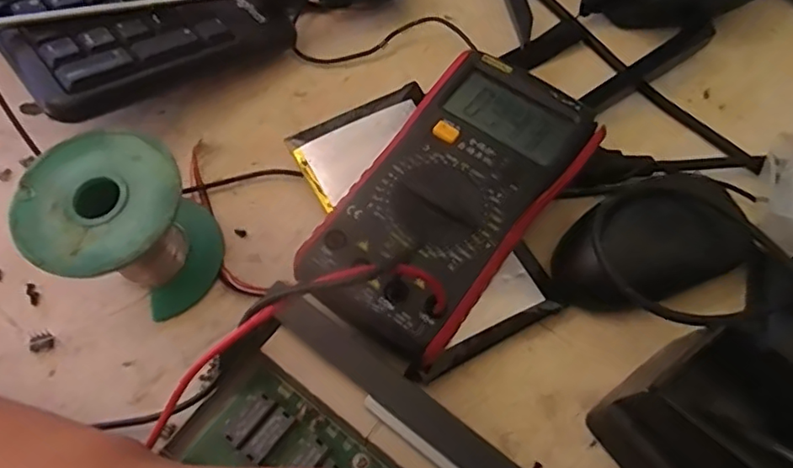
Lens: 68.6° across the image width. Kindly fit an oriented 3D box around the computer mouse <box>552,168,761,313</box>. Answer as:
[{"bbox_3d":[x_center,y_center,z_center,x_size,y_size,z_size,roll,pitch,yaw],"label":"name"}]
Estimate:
[{"bbox_3d":[0.129,0.006,0.299,0.100,0.033,0.055,-23,67,-12],"label":"computer mouse"}]

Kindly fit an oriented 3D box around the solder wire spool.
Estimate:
[{"bbox_3d":[-0.126,-0.002,0.272,0.068,0.065,0.066,1,64,-2],"label":"solder wire spool"}]

